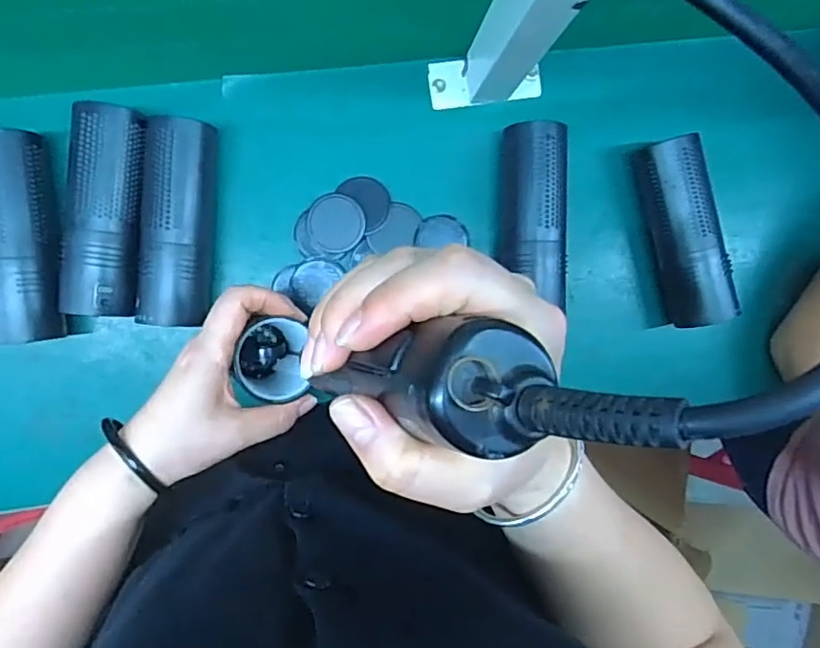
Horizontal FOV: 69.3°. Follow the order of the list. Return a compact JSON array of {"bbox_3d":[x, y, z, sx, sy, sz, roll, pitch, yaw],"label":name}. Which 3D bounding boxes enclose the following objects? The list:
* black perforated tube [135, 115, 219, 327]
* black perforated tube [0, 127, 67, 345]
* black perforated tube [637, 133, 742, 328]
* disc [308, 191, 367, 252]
[{"bbox_3d":[-0.190,-0.082,0.487,0.057,0.057,0.164,4,93,-6],"label":"black perforated tube"},{"bbox_3d":[-0.312,-0.068,0.478,0.058,0.053,0.162,-5,94,-6],"label":"black perforated tube"},{"bbox_3d":[0.239,-0.087,0.518,0.046,0.043,0.148,-14,95,-5],"label":"black perforated tube"},{"bbox_3d":[-0.064,-0.087,0.512,0.049,0.004,0.049,0,90,2],"label":"disc"}]

